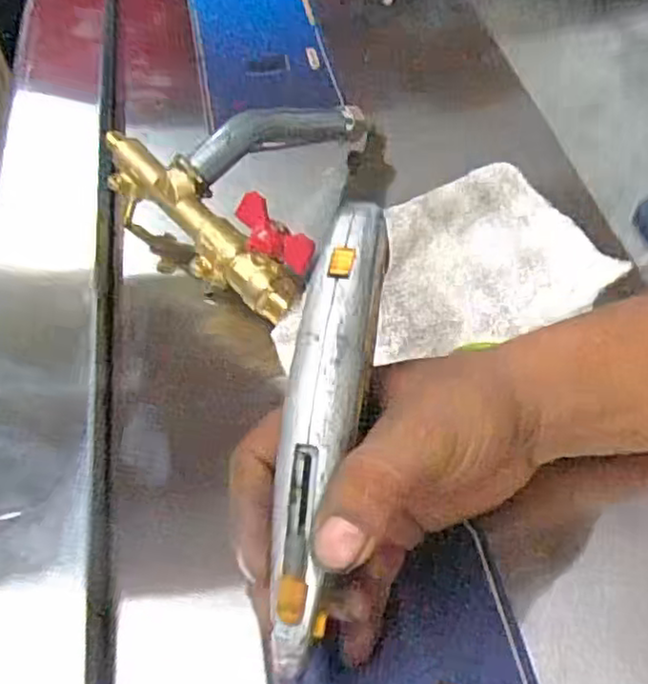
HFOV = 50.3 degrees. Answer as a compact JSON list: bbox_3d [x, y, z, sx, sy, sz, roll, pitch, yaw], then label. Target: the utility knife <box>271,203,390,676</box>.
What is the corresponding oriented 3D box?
[{"bbox_3d":[0.000,0.028,0.235,0.025,0.024,0.155,8,82,11],"label":"utility knife"}]

